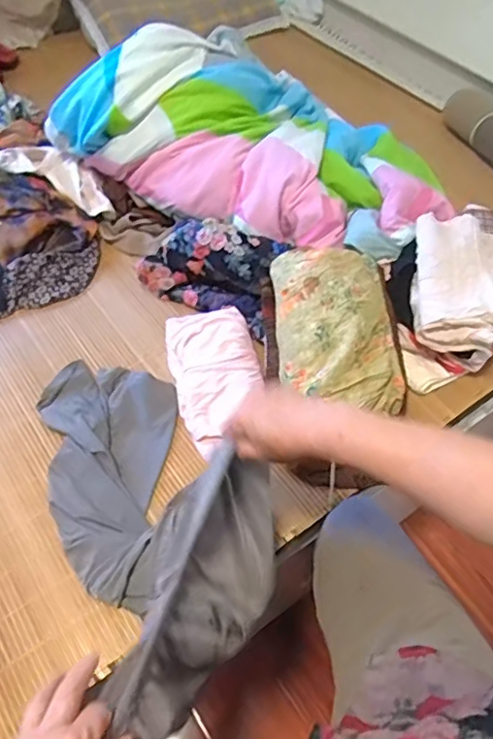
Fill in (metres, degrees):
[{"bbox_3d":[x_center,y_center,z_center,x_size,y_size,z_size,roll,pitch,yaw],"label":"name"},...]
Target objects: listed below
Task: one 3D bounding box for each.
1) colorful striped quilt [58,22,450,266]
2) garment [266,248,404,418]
[{"bbox_3d":[0.035,-0.416,0.954,0.602,0.217,0.376,27,57,17],"label":"colorful striped quilt"},{"bbox_3d":[0.135,-0.068,0.792,0.181,0.083,0.254,-1,53,-3],"label":"garment"}]

